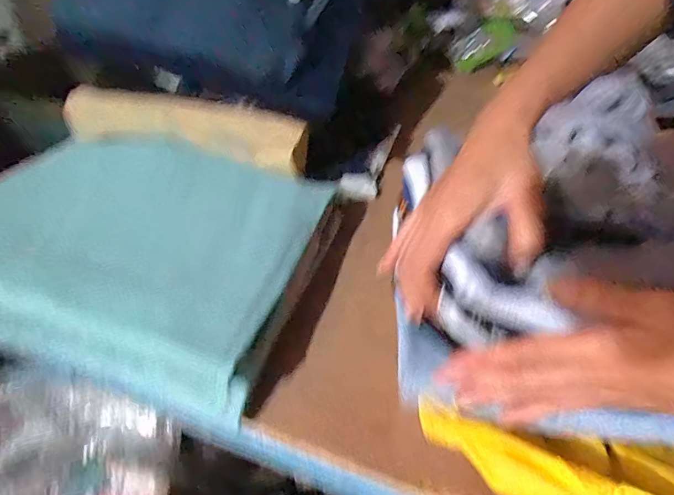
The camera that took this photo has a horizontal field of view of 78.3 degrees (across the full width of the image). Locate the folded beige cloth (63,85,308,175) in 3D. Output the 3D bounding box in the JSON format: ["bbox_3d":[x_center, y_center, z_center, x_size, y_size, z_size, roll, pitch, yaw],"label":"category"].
[{"bbox_3d":[-0.205,-0.151,0.515,0.367,0.057,0.059,14,44,13],"label":"folded beige cloth"}]

